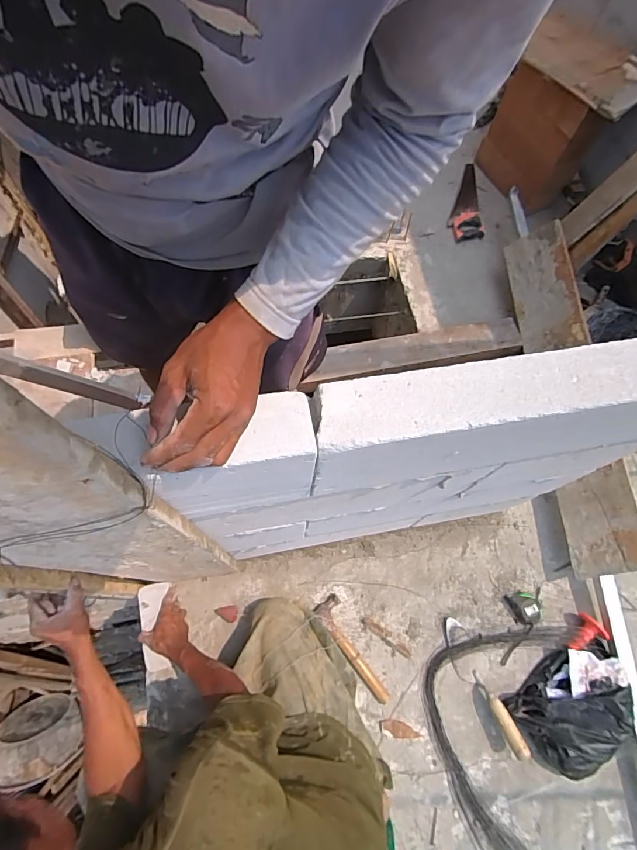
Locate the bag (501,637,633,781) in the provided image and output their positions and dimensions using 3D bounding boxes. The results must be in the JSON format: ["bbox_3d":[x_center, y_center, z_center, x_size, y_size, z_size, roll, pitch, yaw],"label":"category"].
[{"bbox_3d":[0.617,0.678,1.034,0.298,0.100,0.194,-35,74,-16],"label":"bag"}]

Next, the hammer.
[{"bbox_3d":[0.090,0.571,1.084,0.069,0.045,0.276,-31,72,-15],"label":"hammer"}]

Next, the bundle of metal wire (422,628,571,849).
[{"bbox_3d":[0.414,0.746,1.044,0.336,0.039,0.540,14,68,3],"label":"bundle of metal wire"}]

